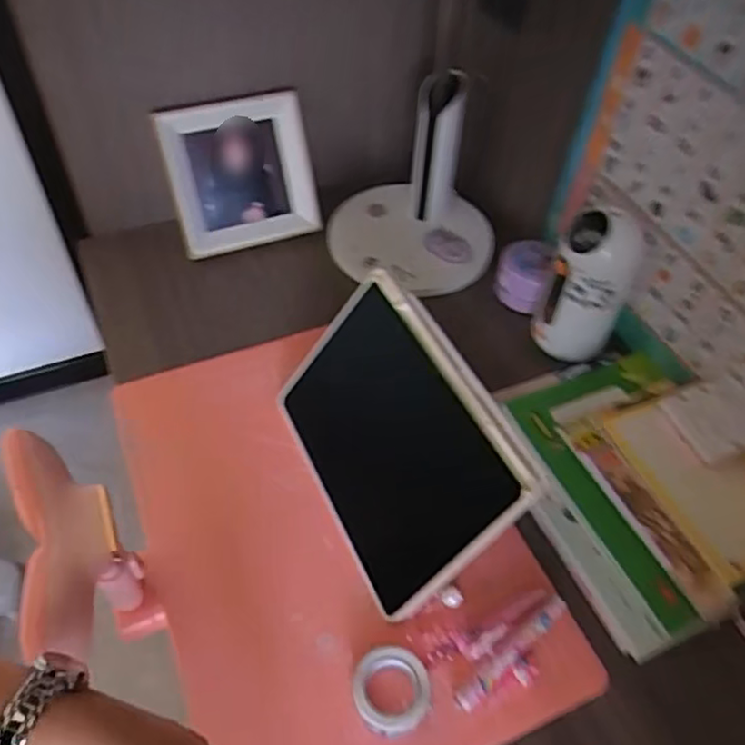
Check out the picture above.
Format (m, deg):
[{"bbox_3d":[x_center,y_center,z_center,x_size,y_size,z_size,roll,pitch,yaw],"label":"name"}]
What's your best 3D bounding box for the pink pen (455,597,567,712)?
[{"bbox_3d":[0.116,0.226,0.535,0.125,0.009,0.015,-31,57,-26],"label":"pink pen"}]

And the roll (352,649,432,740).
[{"bbox_3d":[0.015,0.246,0.511,0.057,0.024,0.060,1,49,-2],"label":"roll"}]

